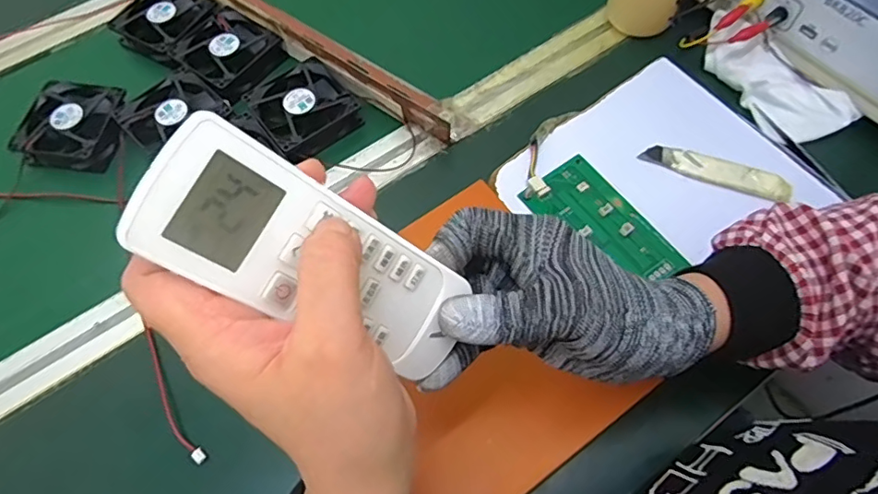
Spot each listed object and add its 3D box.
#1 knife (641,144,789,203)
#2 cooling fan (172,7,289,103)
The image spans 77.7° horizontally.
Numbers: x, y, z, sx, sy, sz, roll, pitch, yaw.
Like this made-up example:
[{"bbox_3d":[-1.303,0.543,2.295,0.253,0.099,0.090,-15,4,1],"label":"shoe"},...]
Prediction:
[{"bbox_3d":[0.221,-0.059,0.437,0.111,0.017,0.021,21,68,12],"label":"knife"},{"bbox_3d":[-0.203,-0.187,0.531,0.085,0.027,0.080,38,72,18],"label":"cooling fan"}]

